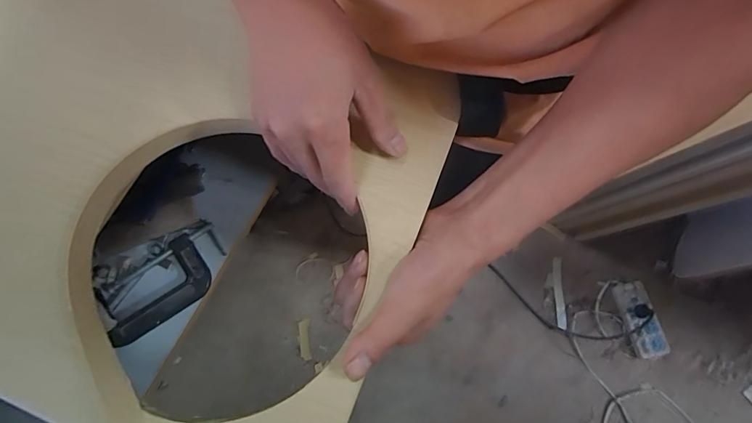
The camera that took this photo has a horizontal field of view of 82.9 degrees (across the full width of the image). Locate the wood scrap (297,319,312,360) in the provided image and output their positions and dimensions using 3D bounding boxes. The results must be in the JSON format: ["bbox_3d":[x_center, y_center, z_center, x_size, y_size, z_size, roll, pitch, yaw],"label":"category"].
[{"bbox_3d":[-0.201,0.358,1.193,0.034,0.013,0.108,-6,73,2],"label":"wood scrap"}]

